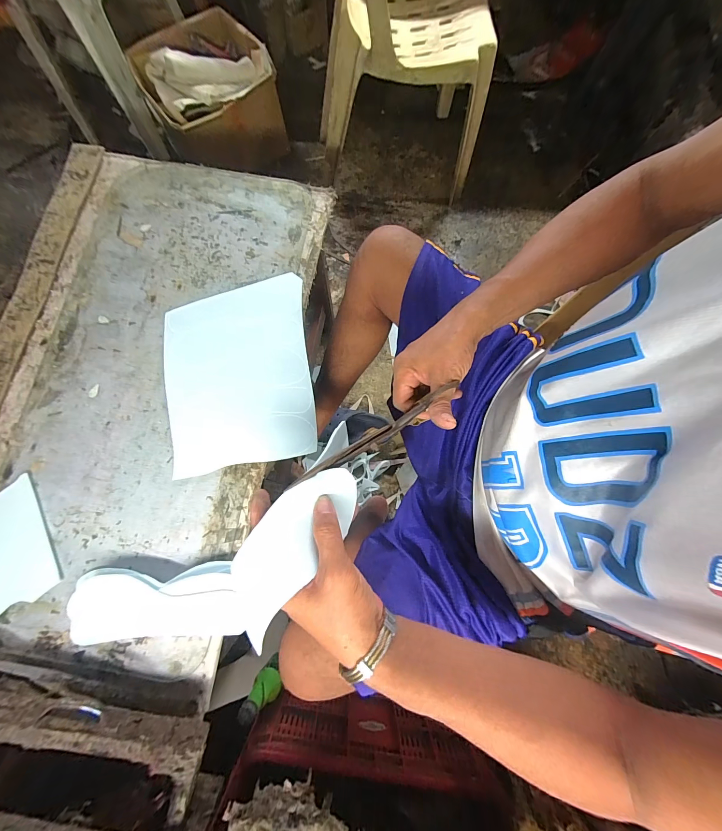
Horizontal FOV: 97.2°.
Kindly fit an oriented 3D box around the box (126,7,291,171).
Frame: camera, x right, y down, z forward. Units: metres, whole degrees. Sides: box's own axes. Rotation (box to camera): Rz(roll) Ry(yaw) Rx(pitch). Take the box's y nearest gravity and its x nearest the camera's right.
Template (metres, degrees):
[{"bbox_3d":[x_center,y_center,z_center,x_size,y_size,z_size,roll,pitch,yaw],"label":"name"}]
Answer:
[{"bbox_3d":[-0.476,-1.025,1.070,0.383,0.275,0.337,-29,81,-6],"label":"box"}]

